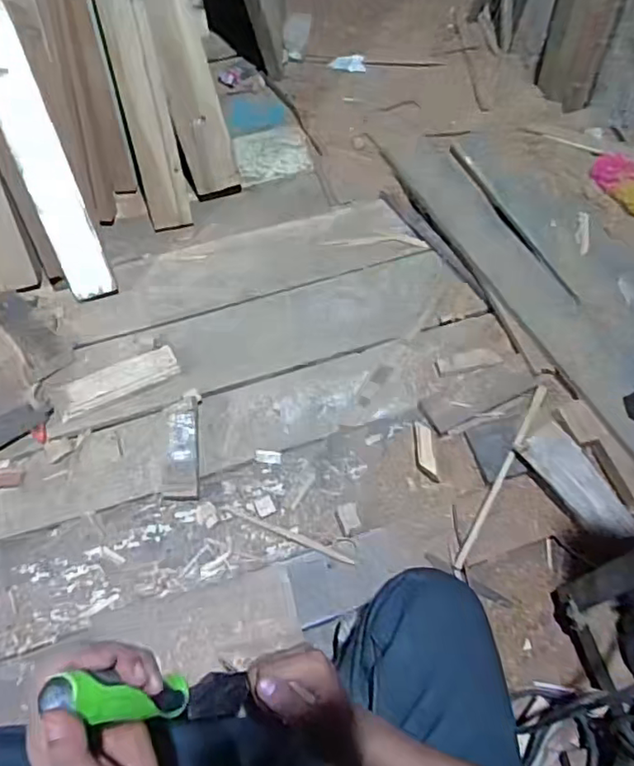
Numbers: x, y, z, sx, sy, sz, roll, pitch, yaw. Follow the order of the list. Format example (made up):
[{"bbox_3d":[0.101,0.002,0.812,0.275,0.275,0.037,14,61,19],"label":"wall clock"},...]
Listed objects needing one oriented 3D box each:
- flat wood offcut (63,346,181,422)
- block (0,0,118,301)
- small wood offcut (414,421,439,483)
[{"bbox_3d":[-0.353,-0.004,1.049,0.208,0.026,0.062,-25,60,-15],"label":"flat wood offcut"},{"bbox_3d":[-0.478,-0.378,1.031,0.084,0.488,0.025,-21,34,-13],"label":"block"},{"bbox_3d":[0.182,0.115,0.991,0.032,0.007,0.108,-3,57,-2],"label":"small wood offcut"}]

